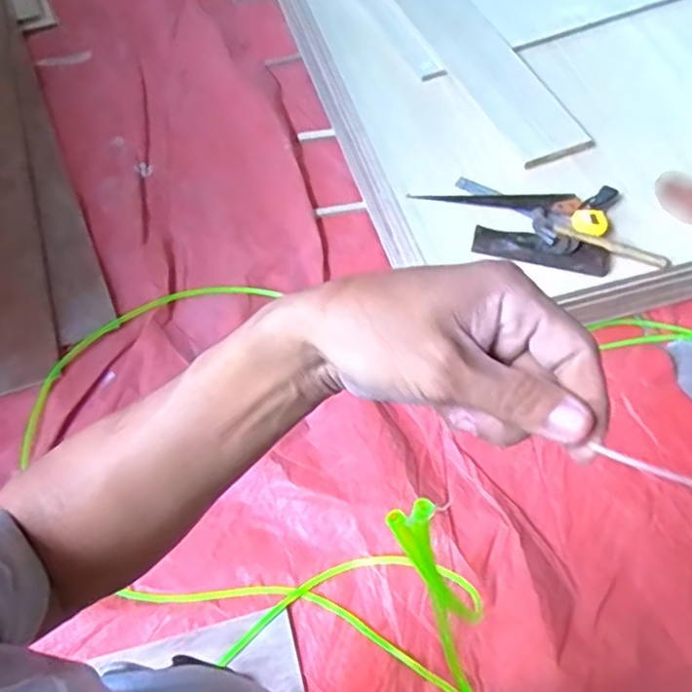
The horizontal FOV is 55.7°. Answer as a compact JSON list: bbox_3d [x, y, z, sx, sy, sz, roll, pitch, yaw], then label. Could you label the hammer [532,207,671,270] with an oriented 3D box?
[{"bbox_3d":[0.579,-0.230,1.501,0.326,0.043,0.110,22,61,10],"label":"hammer"}]

